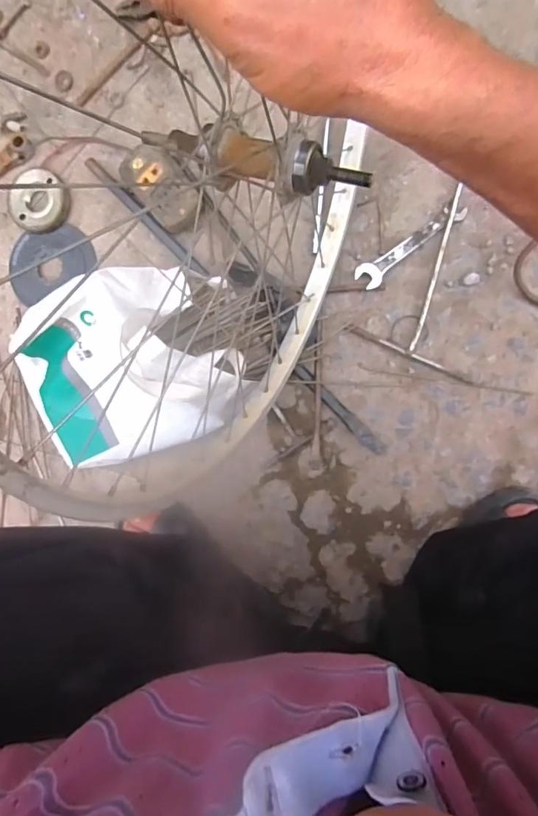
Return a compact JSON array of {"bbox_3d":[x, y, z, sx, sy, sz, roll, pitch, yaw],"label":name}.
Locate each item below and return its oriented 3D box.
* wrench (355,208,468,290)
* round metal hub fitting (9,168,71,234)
[{"bbox_3d":[0.183,-0.205,0.599,0.157,0.008,0.033,-33,85,3],"label":"wrench"},{"bbox_3d":[-0.327,-0.293,0.661,0.088,0.020,0.082,1,94,8],"label":"round metal hub fitting"}]

